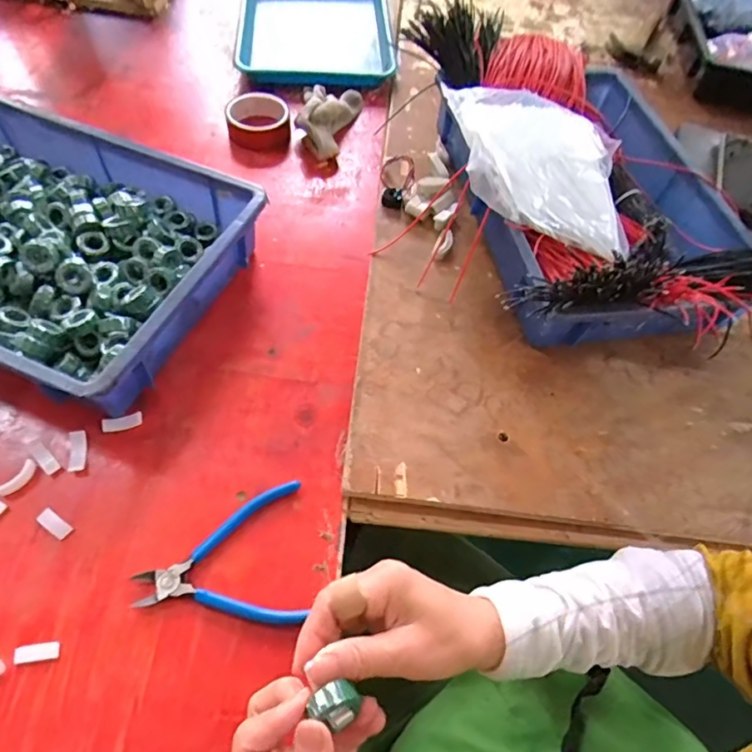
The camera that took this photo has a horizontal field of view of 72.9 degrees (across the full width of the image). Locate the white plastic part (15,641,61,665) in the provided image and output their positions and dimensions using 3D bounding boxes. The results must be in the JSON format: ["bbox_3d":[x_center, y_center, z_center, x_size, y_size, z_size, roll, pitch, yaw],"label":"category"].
[{"bbox_3d":[-0.251,0.205,0.377,0.030,0.004,0.012,-7,58,-8],"label":"white plastic part"}]

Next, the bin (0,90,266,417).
[{"bbox_3d":[-0.374,-0.146,0.541,0.440,0.088,0.284,21,58,9],"label":"bin"}]

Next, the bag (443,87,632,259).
[{"bbox_3d":[0.185,-0.253,0.590,0.214,0.068,0.221,8,59,-1],"label":"bag"}]

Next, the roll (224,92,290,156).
[{"bbox_3d":[-0.166,-0.361,0.723,0.088,0.040,0.084,-4,58,-7],"label":"roll"}]

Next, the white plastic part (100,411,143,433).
[{"bbox_3d":[-0.238,0.044,0.477,0.035,0.007,0.013,-18,60,-15],"label":"white plastic part"}]

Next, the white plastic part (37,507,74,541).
[{"bbox_3d":[-0.269,0.123,0.425,0.032,0.004,0.014,31,61,15],"label":"white plastic part"}]

